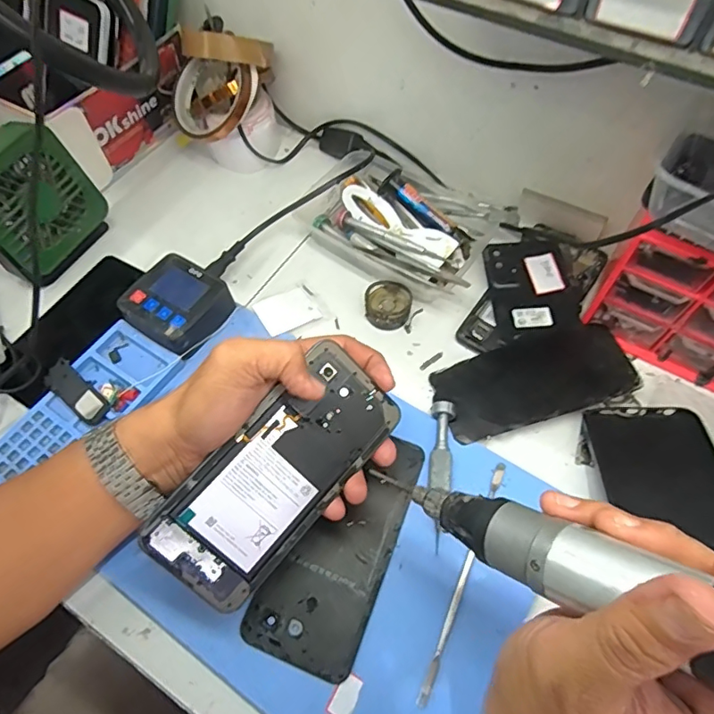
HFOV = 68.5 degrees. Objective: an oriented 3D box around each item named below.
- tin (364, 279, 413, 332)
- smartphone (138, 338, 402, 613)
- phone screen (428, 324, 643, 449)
[{"bbox_3d":[0.027,-0.046,0.461,0.040,0.019,0.041,1,62,-1],"label":"tin"},{"bbox_3d":[-0.046,0.072,0.323,0.071,0.004,0.160,45,76,-13],"label":"smartphone"},{"bbox_3d":[0.141,0.018,0.419,0.151,0.007,0.069,-17,61,-5],"label":"phone screen"}]

